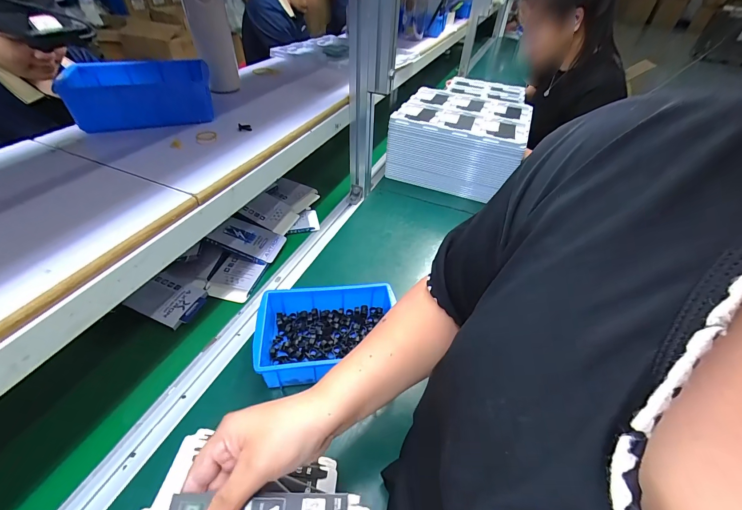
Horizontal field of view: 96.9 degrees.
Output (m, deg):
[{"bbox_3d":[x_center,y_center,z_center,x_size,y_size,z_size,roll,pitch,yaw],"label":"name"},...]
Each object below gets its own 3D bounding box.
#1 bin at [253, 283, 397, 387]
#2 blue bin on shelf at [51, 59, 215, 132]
[{"bbox_3d":[-0.066,0.118,0.486,0.207,0.065,0.130,-3,44,-8],"label":"bin"},{"bbox_3d":[-0.360,-0.253,0.519,0.197,0.064,0.122,-13,46,-18],"label":"blue bin on shelf"}]

